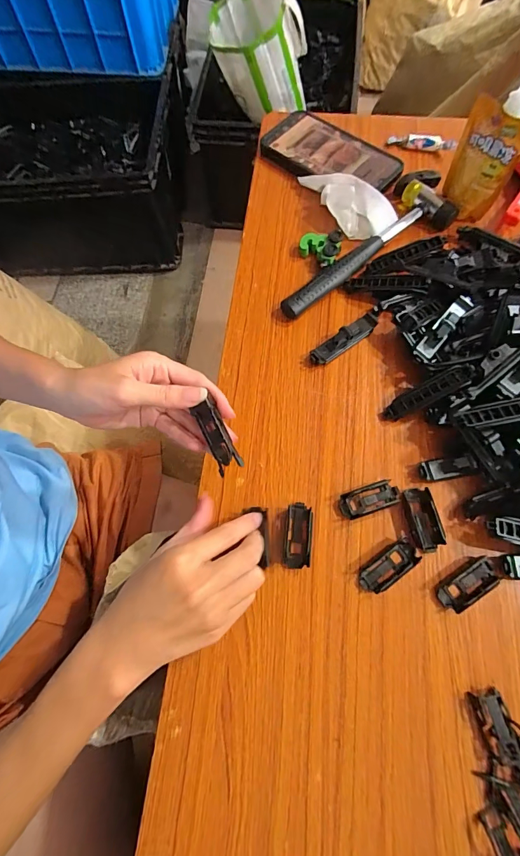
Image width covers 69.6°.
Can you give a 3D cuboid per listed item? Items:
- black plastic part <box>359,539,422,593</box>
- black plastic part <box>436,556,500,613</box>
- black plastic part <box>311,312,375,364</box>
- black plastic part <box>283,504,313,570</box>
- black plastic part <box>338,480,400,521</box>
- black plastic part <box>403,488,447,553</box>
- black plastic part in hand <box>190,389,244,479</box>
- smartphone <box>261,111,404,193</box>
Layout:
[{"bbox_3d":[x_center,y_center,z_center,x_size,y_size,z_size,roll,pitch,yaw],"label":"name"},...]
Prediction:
[{"bbox_3d":[0.101,0.109,0.292,0.051,0.007,0.020,-32,72,-8],"label":"black plastic part"},{"bbox_3d":[0.159,0.118,0.285,0.050,0.012,0.022,-30,72,-8],"label":"black plastic part"},{"bbox_3d":[0.082,-0.087,0.358,0.078,0.021,0.019,-35,73,-10],"label":"black plastic part"},{"bbox_3d":[0.031,0.087,0.302,0.021,0.009,0.051,6,71,5],"label":"black plastic part"},{"bbox_3d":[0.091,0.058,0.308,0.050,0.012,0.021,-20,71,-4],"label":"black plastic part"},{"bbox_3d":[0.132,0.074,0.302,0.021,0.011,0.049,-10,70,-1],"label":"black plastic part"},{"bbox_3d":[-0.032,0.007,0.281,0.018,0.010,0.054,-24,86,-6],"label":"black plastic part in hand"},{"bbox_3d":[0.079,-0.316,0.437,0.160,0.017,0.082,42,77,15],"label":"smartphone"}]

